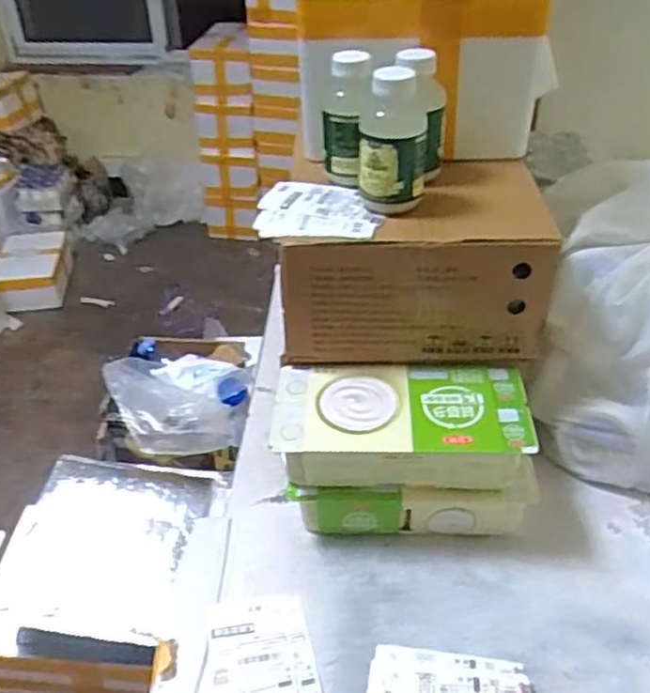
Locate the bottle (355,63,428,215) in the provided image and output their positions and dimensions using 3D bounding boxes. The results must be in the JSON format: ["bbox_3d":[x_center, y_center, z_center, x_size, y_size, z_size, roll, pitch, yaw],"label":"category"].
[{"bbox_3d":[0.064,-0.197,0.654,0.063,0.124,0.061,2,39,2],"label":"bottle"}]

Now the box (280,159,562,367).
[{"bbox_3d":[0.092,-0.089,0.737,0.260,0.157,0.157,0,39,0],"label":"box"}]

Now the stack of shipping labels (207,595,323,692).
[{"bbox_3d":[-0.056,0.291,0.614,0.095,0.011,0.139,-8,39,-10],"label":"stack of shipping labels"}]

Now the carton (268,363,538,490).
[{"bbox_3d":[0.076,0.080,0.698,0.246,0.067,0.120,2,39,2],"label":"carton"}]

